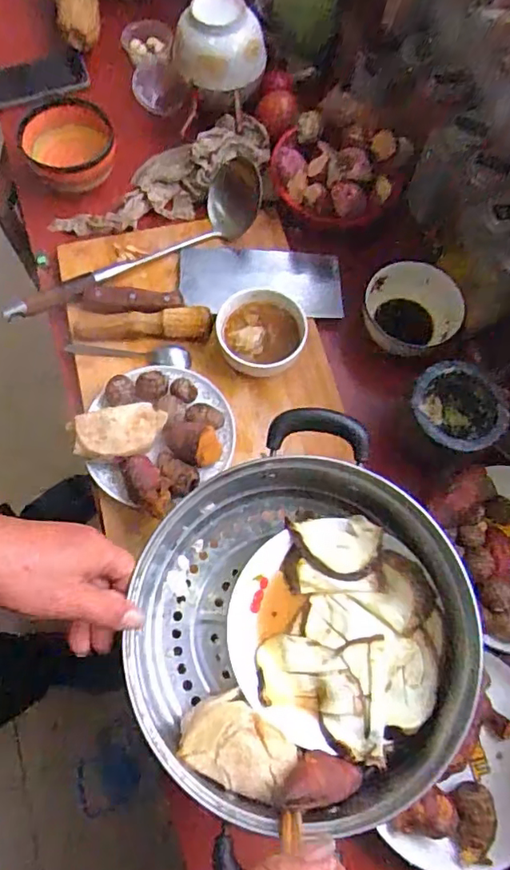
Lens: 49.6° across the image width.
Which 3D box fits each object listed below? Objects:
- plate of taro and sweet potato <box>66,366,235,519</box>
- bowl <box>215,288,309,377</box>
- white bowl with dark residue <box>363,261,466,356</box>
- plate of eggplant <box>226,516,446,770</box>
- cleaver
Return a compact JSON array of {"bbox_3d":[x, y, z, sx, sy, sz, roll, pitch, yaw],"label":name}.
[{"bbox_3d":[-0.107,-0.007,0.603,0.165,0.066,0.156,0,71,-1],"label":"plate of taro and sweet potato"},{"bbox_3d":[0.006,-0.121,0.671,0.104,0.056,0.101,0,71,-1],"label":"bowl"},{"bbox_3d":[0.194,-0.152,0.697,0.119,0.069,0.110,0,71,-1],"label":"white bowl with dark residue"},{"bbox_3d":[0.068,0.169,0.482,0.175,0.035,0.184,8,71,2],"label":"plate of eggplant"},{"bbox_3d":[-0.050,-0.202,0.711,0.325,0.029,0.107,-2,71,-2],"label":"cleaver"}]

